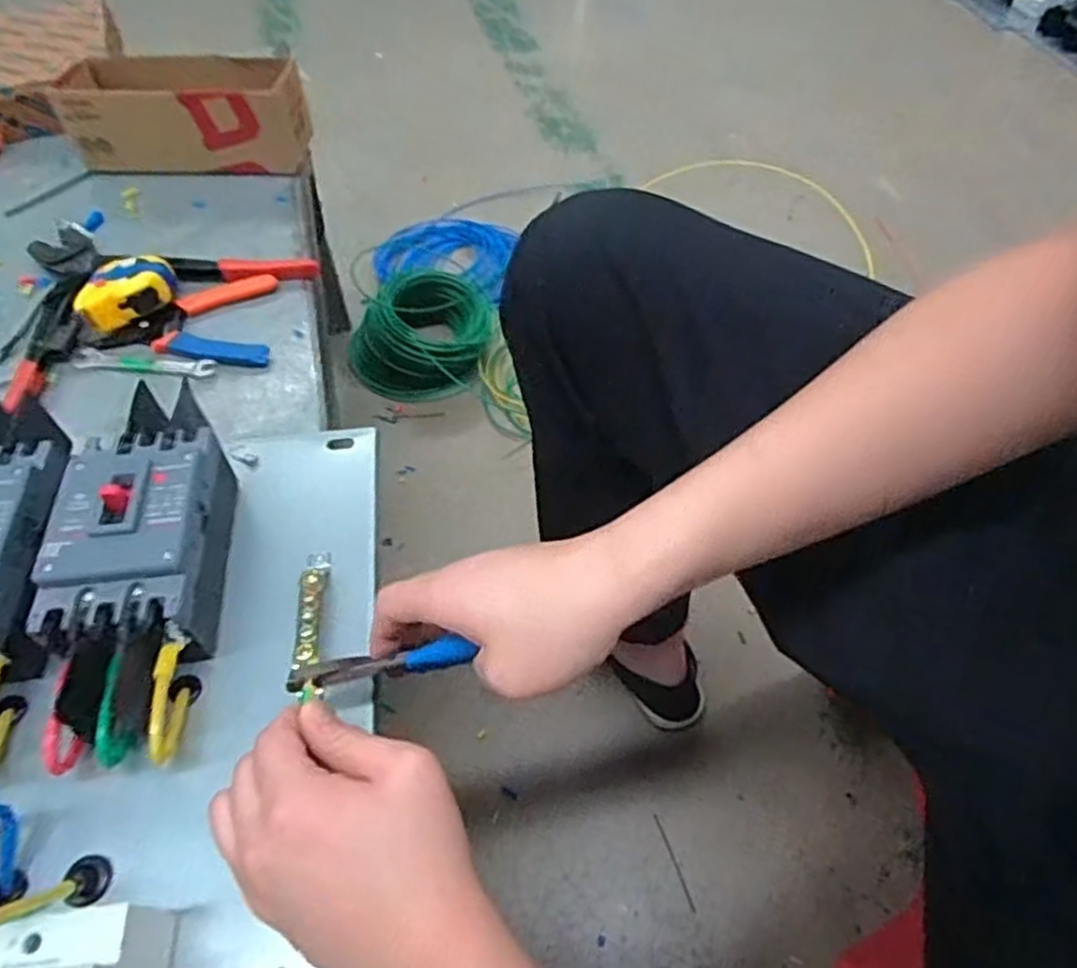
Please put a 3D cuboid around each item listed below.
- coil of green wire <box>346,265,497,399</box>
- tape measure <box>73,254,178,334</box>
[{"bbox_3d":[-0.180,-0.253,1.149,0.204,0.126,0.204,-1,52,1],"label":"coil of green wire"},{"bbox_3d":[-0.343,-0.162,0.612,0.078,0.035,0.067,-25,56,-16],"label":"tape measure"}]

